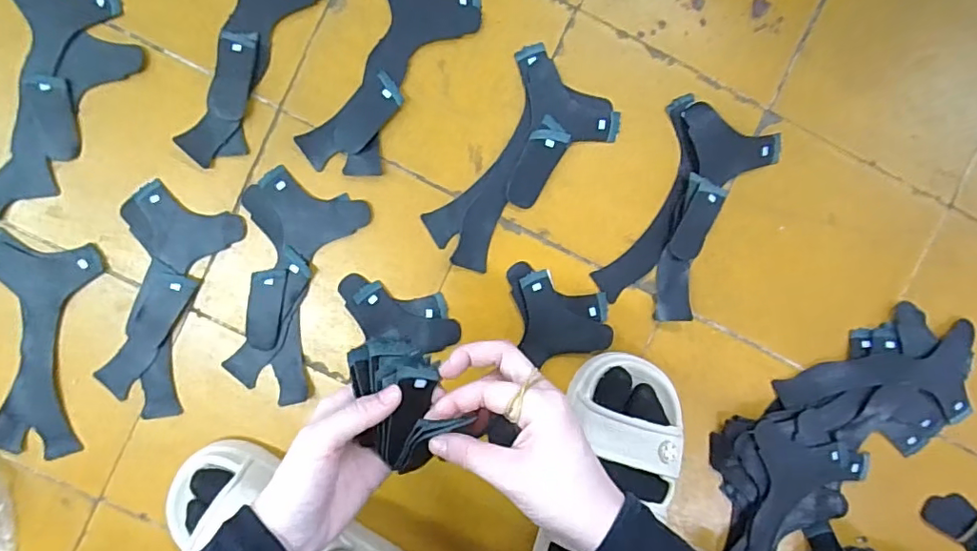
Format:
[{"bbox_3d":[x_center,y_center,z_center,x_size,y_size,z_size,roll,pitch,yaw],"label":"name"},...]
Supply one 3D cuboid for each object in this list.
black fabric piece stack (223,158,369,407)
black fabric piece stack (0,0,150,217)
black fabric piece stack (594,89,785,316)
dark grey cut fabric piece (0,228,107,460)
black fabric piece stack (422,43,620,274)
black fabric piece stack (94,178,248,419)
[{"bbox_3d":[-0.191,0.012,0.511,0.104,0.012,0.200,18,92,-4],"label":"black fabric piece stack"},{"bbox_3d":[-0.381,-0.156,0.489,0.118,0.007,0.210,11,93,-4],"label":"black fabric piece stack"},{"bbox_3d":[0.183,-0.058,0.512,0.099,0.013,0.194,26,92,-4],"label":"black fabric piece stack"},{"bbox_3d":[-0.416,0.066,0.505,0.094,0.011,0.197,10,93,-4],"label":"dark grey cut fabric piece"},{"bbox_3d":[0.024,-0.101,0.505,0.103,0.011,0.196,38,91,-5],"label":"black fabric piece stack"},{"bbox_3d":[-0.303,0.027,0.505,0.098,0.013,0.201,18,92,-4],"label":"black fabric piece stack"}]

